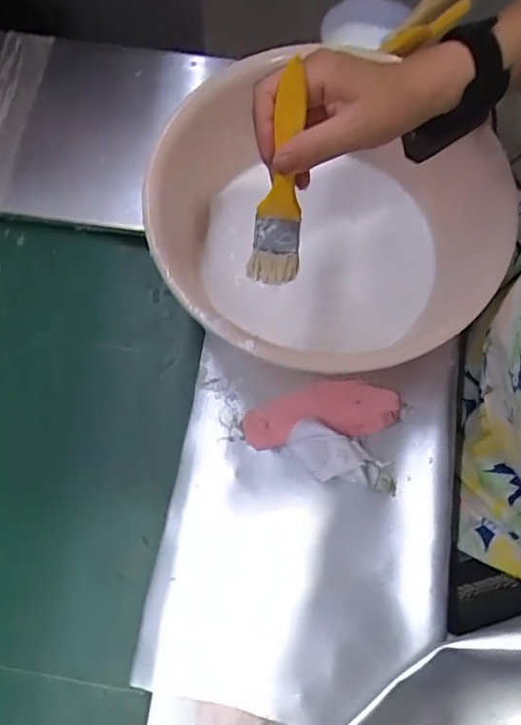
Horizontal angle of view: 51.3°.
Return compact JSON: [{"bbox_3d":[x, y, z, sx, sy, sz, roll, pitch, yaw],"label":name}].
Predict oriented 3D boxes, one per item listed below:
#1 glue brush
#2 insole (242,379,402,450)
[{"bbox_3d":[0.015,-0.124,0.390,0.036,0.150,0.010,7,39,0],"label":"glue brush"},{"bbox_3d":[0.059,0.047,0.523,0.149,0.007,0.054,-8,72,-5],"label":"insole"}]

